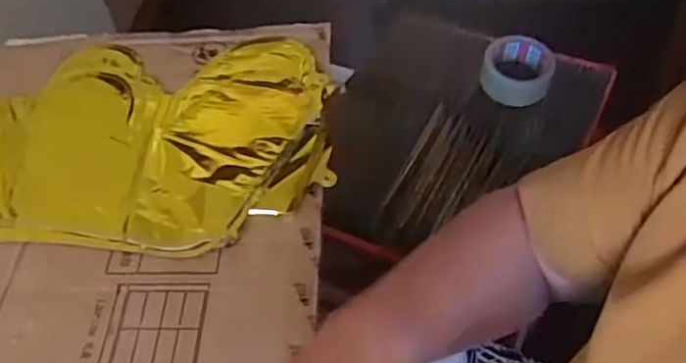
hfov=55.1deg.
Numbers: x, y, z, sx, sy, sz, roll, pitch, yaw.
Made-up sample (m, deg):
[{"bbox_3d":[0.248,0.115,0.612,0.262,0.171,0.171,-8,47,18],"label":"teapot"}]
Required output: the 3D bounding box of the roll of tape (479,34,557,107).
[{"bbox_3d":[0.259,-0.165,0.974,0.100,0.046,0.101,-2,50,3],"label":"roll of tape"}]

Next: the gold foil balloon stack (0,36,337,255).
[{"bbox_3d":[-0.235,-0.044,0.612,0.435,0.018,0.253,-2,50,3],"label":"gold foil balloon stack"}]

